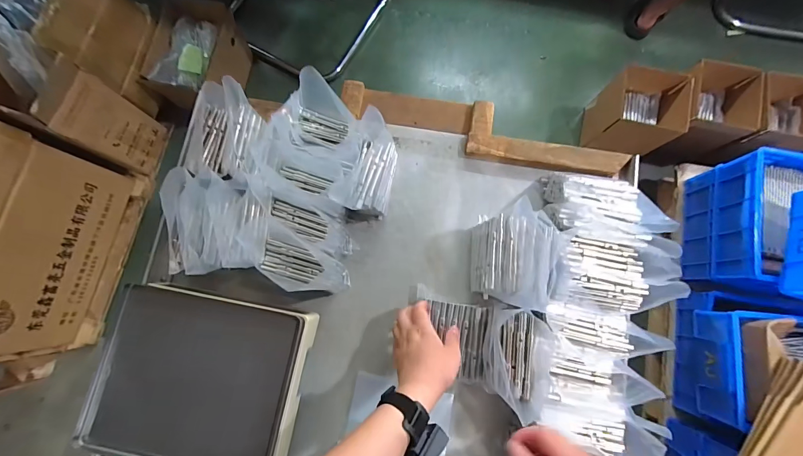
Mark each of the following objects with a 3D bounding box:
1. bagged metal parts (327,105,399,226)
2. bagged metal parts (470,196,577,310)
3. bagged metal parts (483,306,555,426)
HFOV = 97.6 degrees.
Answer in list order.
[{"bbox_3d":[-0.050,-0.094,0.594,0.074,0.108,0.163,14,80,3],"label":"bagged metal parts"},{"bbox_3d":[0.180,0.042,0.549,0.124,0.114,0.151,9,80,2],"label":"bagged metal parts"},{"bbox_3d":[0.168,0.191,0.510,0.086,0.061,0.138,9,80,3],"label":"bagged metal parts"}]

